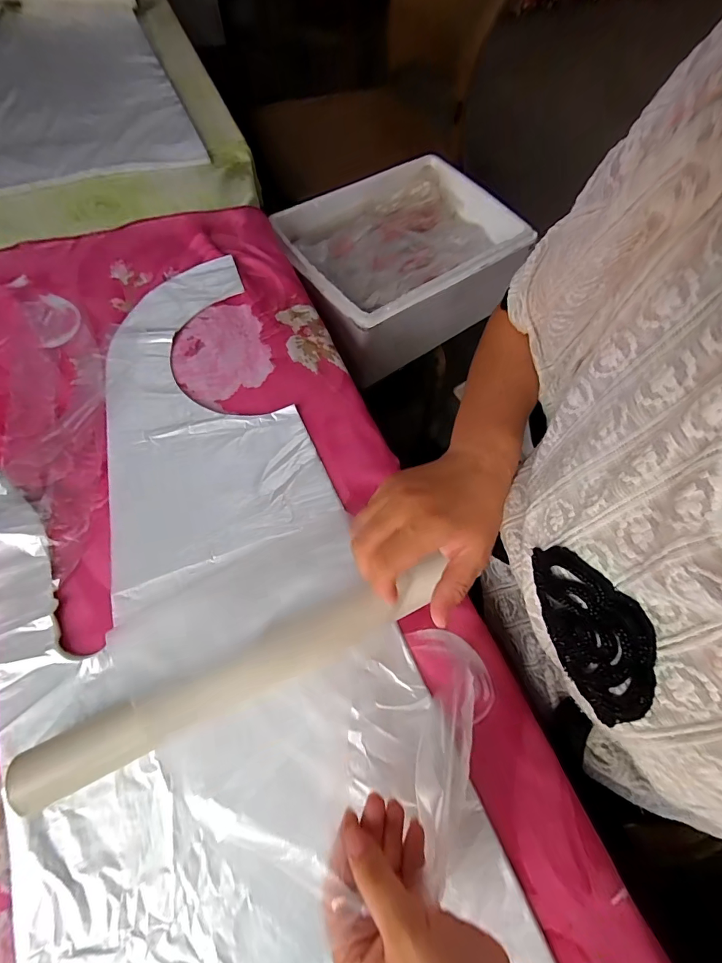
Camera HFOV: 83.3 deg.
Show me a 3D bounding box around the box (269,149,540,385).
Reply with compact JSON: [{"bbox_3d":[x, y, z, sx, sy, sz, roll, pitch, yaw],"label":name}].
[{"bbox_3d":[0.061,-0.374,0.712,0.405,0.140,0.269,-32,70,-16],"label":"box"}]

